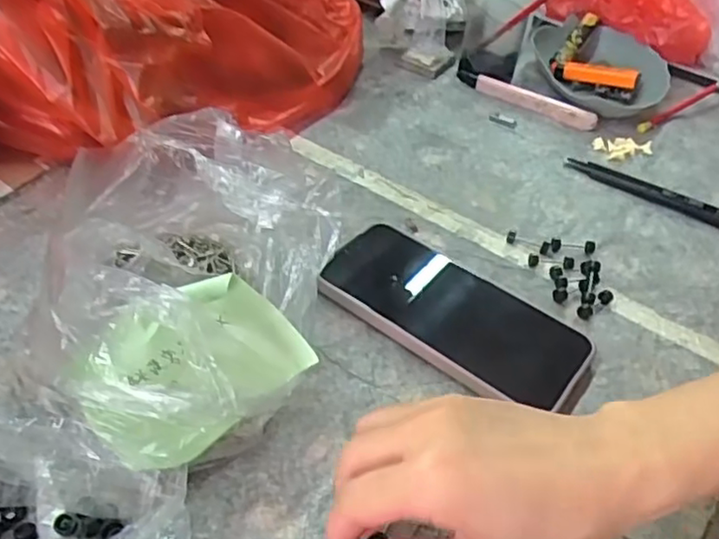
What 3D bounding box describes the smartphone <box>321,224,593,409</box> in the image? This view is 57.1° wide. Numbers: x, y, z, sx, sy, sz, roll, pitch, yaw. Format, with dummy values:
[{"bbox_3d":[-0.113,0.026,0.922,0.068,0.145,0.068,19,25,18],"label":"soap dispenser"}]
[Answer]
[{"bbox_3d":[0.058,0.026,0.404,0.165,0.014,0.081,30,47,23],"label":"smartphone"}]

